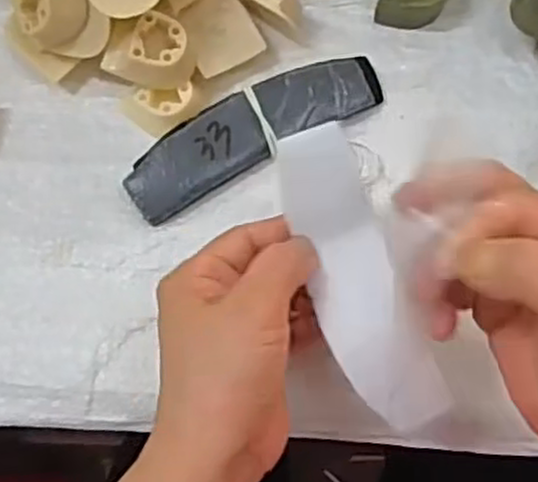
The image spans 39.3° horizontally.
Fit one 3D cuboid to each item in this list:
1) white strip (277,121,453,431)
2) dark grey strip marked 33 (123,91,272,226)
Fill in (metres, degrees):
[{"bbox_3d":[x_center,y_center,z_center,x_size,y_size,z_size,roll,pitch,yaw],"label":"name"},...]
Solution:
[{"bbox_3d":[0.039,0.017,0.338,0.039,0.017,0.136,-20,87,-4],"label":"white strip"},{"bbox_3d":[-0.042,-0.048,0.430,0.083,0.010,0.045,-30,73,-8],"label":"dark grey strip marked 33"}]

